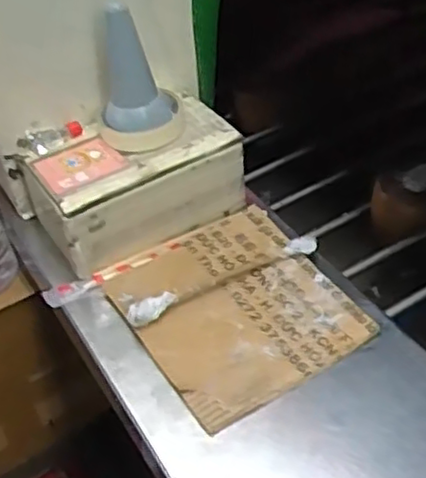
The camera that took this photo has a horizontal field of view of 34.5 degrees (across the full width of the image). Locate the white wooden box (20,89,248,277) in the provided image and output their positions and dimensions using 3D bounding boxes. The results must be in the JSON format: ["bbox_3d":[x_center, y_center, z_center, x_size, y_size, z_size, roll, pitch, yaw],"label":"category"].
[{"bbox_3d":[-0.078,-0.061,0.690,0.197,0.080,0.124,-22,45,-17],"label":"white wooden box"}]

